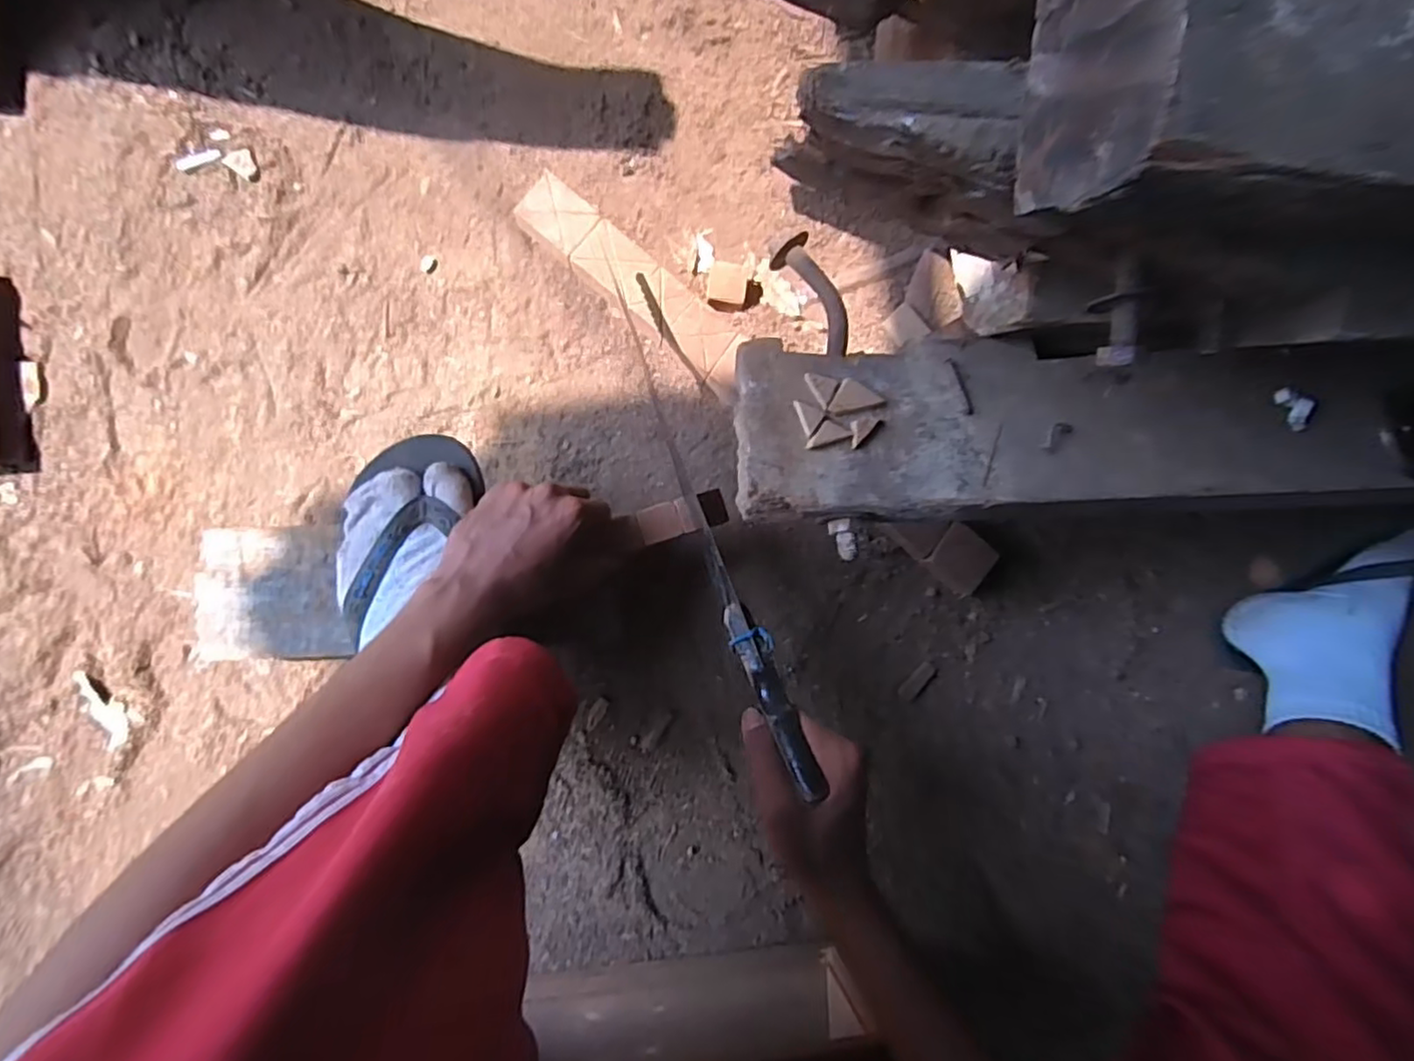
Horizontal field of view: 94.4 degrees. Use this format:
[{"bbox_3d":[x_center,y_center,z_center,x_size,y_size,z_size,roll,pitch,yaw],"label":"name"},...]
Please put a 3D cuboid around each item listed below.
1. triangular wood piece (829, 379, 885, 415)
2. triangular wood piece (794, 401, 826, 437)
[{"bbox_3d":[0.091,-0.084,0.409,0.035,0.010,0.020,-17,90,-10],"label":"triangular wood piece"},{"bbox_3d":[0.060,-0.068,0.397,0.019,0.004,0.018,27,85,-7],"label":"triangular wood piece"}]

